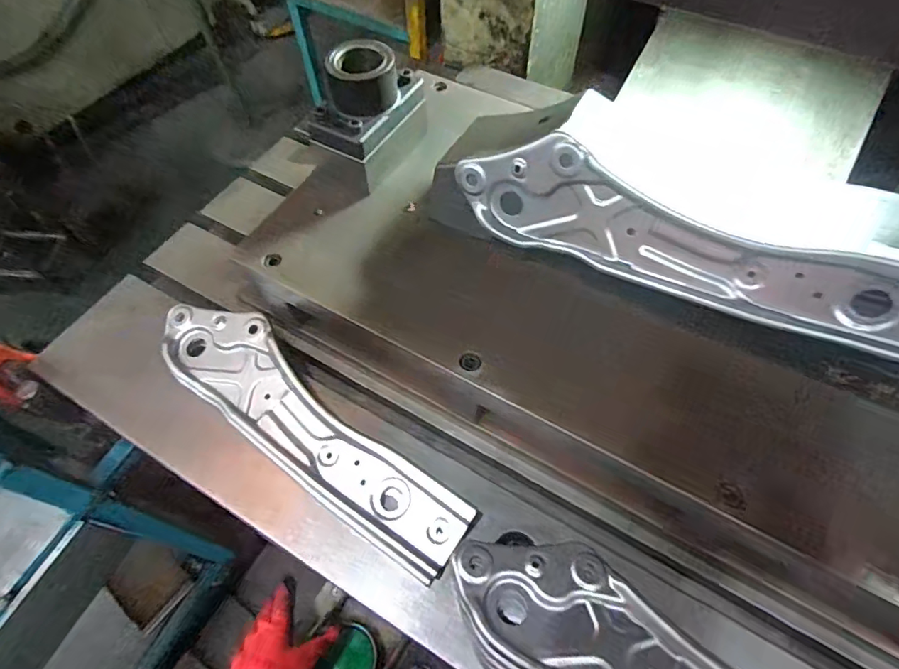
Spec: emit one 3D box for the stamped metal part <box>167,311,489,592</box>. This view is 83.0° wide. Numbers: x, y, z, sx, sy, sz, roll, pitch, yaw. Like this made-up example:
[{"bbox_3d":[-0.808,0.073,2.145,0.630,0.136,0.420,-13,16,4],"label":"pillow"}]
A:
[{"bbox_3d":[-0.161,0.095,0.564,0.429,0.040,0.109,32,65,19],"label":"stamped metal part"}]

